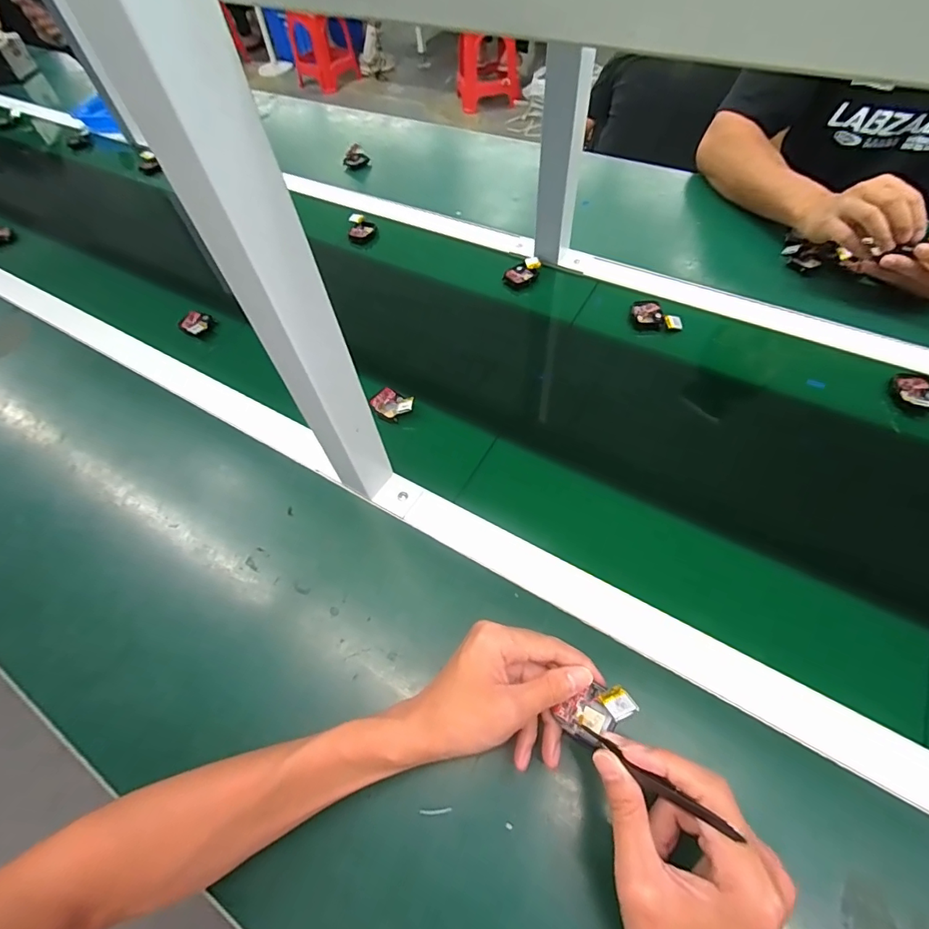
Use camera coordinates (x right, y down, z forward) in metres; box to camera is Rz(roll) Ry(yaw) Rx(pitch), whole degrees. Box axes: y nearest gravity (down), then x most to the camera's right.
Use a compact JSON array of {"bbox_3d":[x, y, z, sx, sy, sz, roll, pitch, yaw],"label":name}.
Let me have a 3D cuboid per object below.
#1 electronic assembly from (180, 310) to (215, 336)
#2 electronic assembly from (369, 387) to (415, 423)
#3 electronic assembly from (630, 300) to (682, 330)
[{"bbox_3d":[-0.374,-0.197,0.636,0.037,0.015,0.037,29,64,21],"label":"electronic assembly"},{"bbox_3d":[-0.084,-0.070,0.535,0.051,0.015,0.036,32,66,22],"label":"electronic assembly"},{"bbox_3d":[0.246,-0.193,0.589,0.058,0.011,0.045,3,58,7],"label":"electronic assembly"}]

